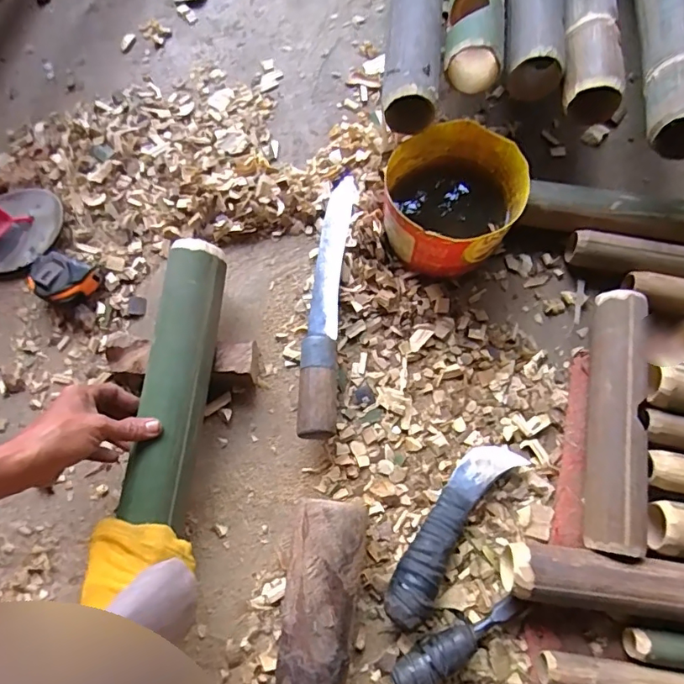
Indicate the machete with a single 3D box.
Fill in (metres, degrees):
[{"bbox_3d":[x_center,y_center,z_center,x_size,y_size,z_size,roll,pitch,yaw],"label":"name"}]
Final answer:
[{"bbox_3d":[-0.016,-0.051,0.580,0.043,0.054,0.320,5,76,2],"label":"machete"}]

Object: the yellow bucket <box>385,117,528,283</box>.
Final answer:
[{"bbox_3d":[0.127,-0.159,0.576,0.157,0.096,0.141,-22,76,-5],"label":"yellow bucket"}]

